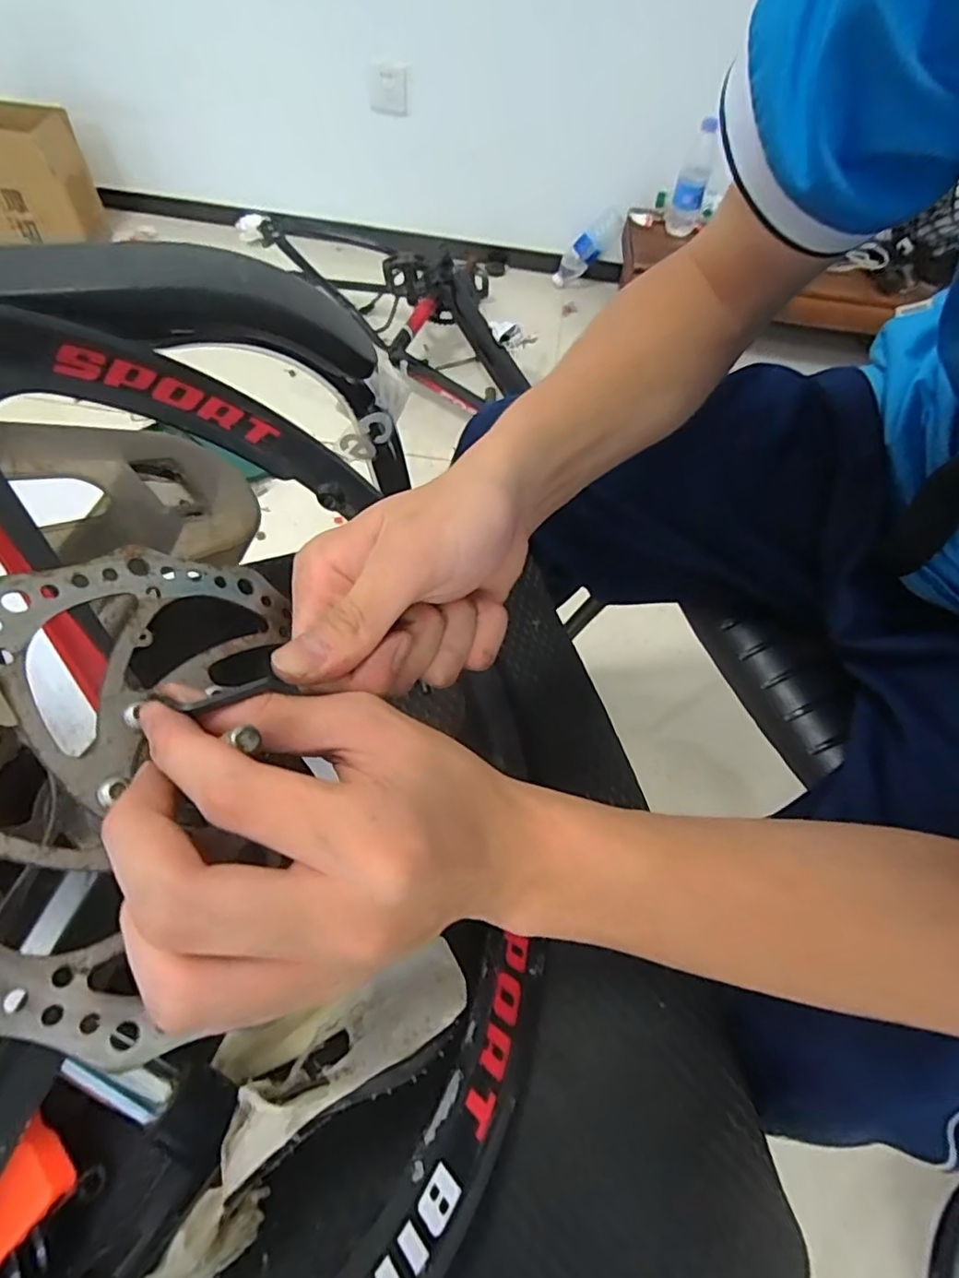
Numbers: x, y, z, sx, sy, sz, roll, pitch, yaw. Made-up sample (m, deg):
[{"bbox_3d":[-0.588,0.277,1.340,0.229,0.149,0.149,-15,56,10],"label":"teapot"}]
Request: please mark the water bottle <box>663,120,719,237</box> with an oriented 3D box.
[{"bbox_3d":[0.468,-1.002,1.318,0.073,0.185,0.067,18,58,7],"label":"water bottle"}]

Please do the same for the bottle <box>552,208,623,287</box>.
[{"bbox_3d":[0.273,-1.003,1.532,0.210,0.061,0.056,-38,58,23],"label":"bottle"}]

